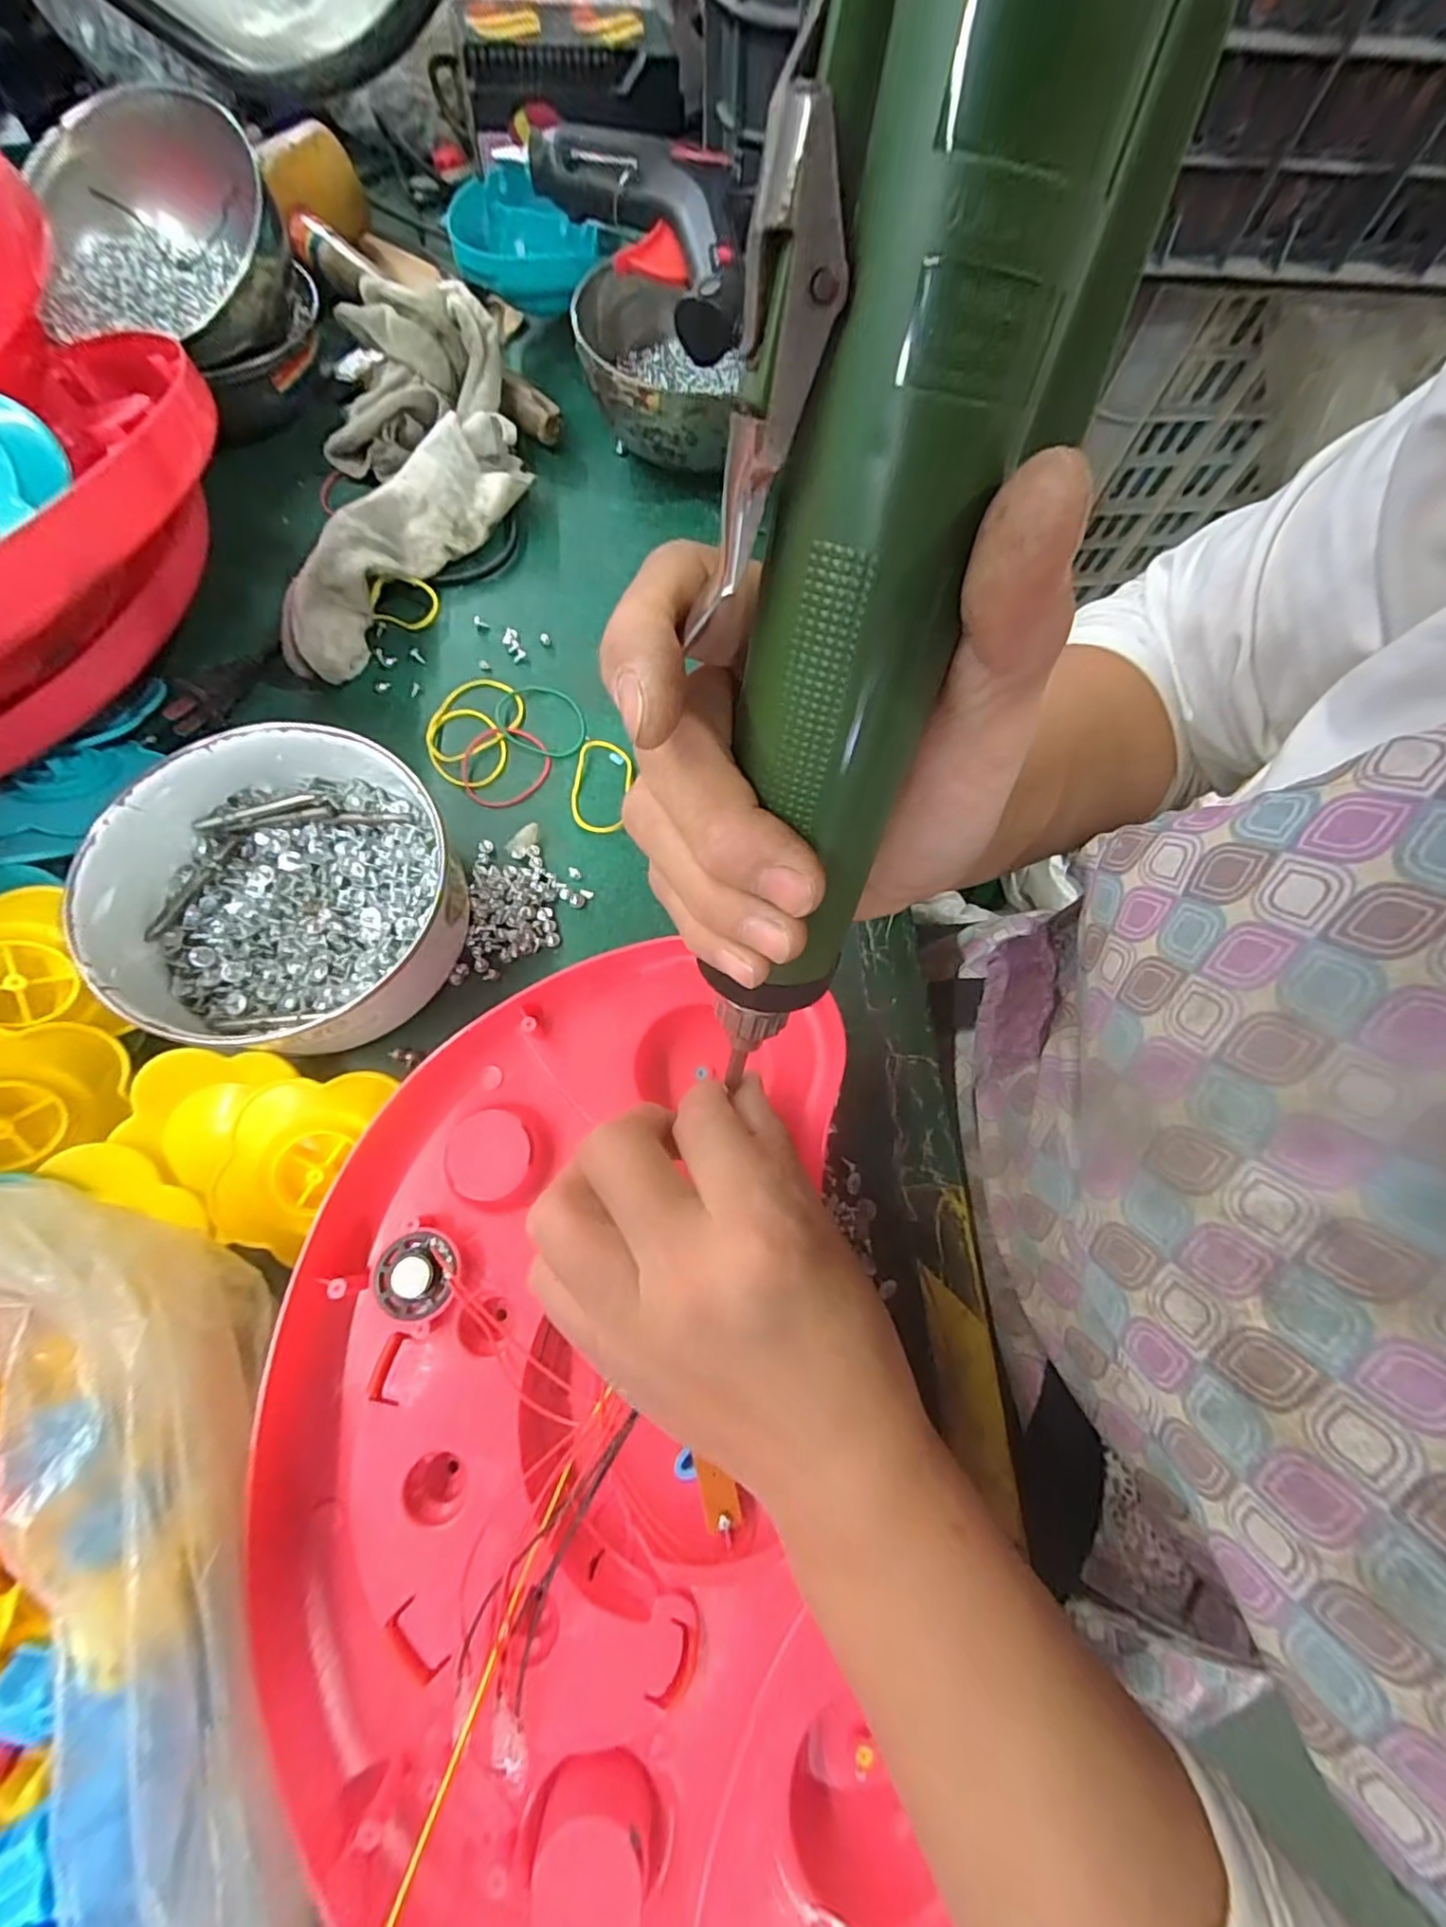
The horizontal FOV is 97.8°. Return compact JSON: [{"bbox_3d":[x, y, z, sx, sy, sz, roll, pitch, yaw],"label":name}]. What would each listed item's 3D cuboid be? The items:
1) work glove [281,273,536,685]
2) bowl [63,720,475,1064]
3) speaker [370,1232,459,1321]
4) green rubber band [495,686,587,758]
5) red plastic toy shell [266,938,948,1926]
[{"bbox_3d":[-0.180,-0.278,0.364,0.114,0.052,0.242,0,72,-2],"label":"work glove"},{"bbox_3d":[-0.199,-0.029,0.281,0.145,0.058,0.131,-12,73,-7],"label":"bowl"},{"bbox_3d":[-0.110,0.112,0.226,0.029,0.015,0.027,1,72,-2],"label":"speaker"},{"bbox_3d":[-0.102,-0.137,0.355,0.051,0.004,0.045,6,72,-1],"label":"green rubber band"},{"bbox_3d":[-0.040,0.158,0.227,0.215,0.039,0.334,-2,72,-3],"label":"red plastic toy shell"}]

